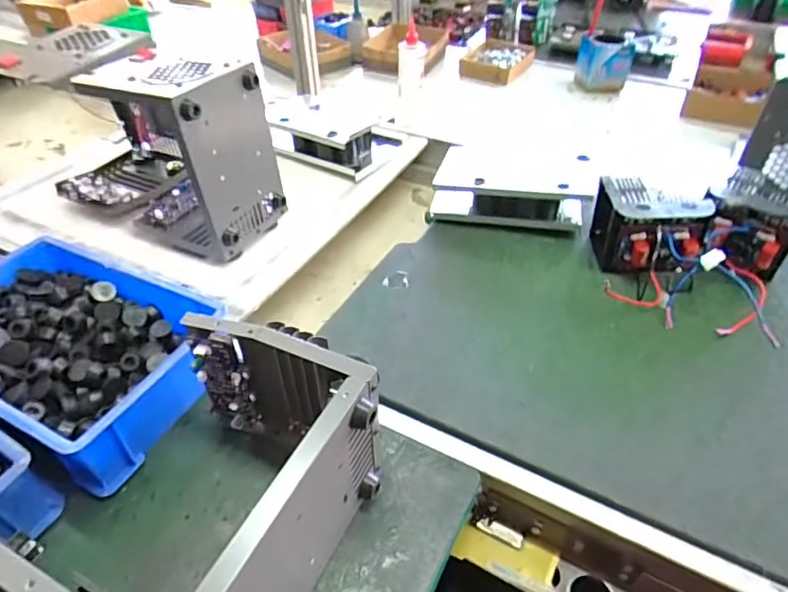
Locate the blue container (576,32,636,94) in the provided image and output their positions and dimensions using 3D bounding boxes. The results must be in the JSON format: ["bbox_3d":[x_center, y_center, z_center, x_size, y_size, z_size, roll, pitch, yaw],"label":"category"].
[{"bbox_3d":[0.476,-0.531,1.175,0.096,0.107,0.101,0,42,1],"label":"blue container"}]

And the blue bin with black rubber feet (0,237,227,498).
[{"bbox_3d":[-0.351,0.058,0.561,0.320,0.088,0.199,19,46,20],"label":"blue bin with black rubber feet"}]

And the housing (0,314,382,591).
[{"bbox_3d":[-0.129,0.148,0.410,0.181,0.152,0.257,18,46,19],"label":"housing"}]

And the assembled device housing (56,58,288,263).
[{"bbox_3d":[-0.365,-0.234,0.774,0.382,0.237,0.170,25,48,26],"label":"assembled device housing"}]

